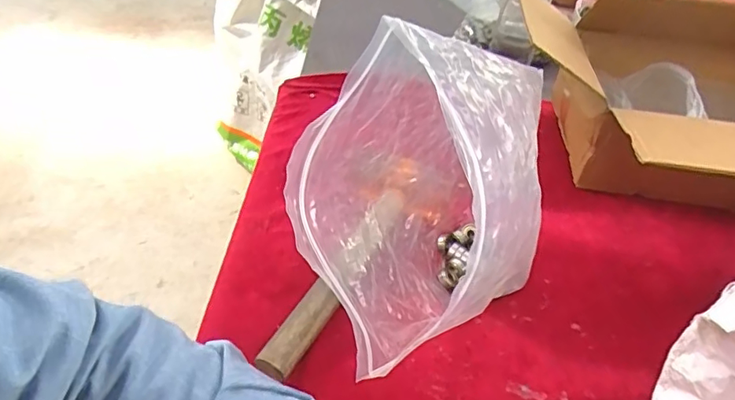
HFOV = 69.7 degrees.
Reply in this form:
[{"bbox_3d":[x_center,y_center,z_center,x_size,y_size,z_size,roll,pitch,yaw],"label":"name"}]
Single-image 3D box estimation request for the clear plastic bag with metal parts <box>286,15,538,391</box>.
[{"bbox_3d":[0.051,0.007,0.395,0.132,0.241,0.228,31,45,27],"label":"clear plastic bag with metal parts"}]

